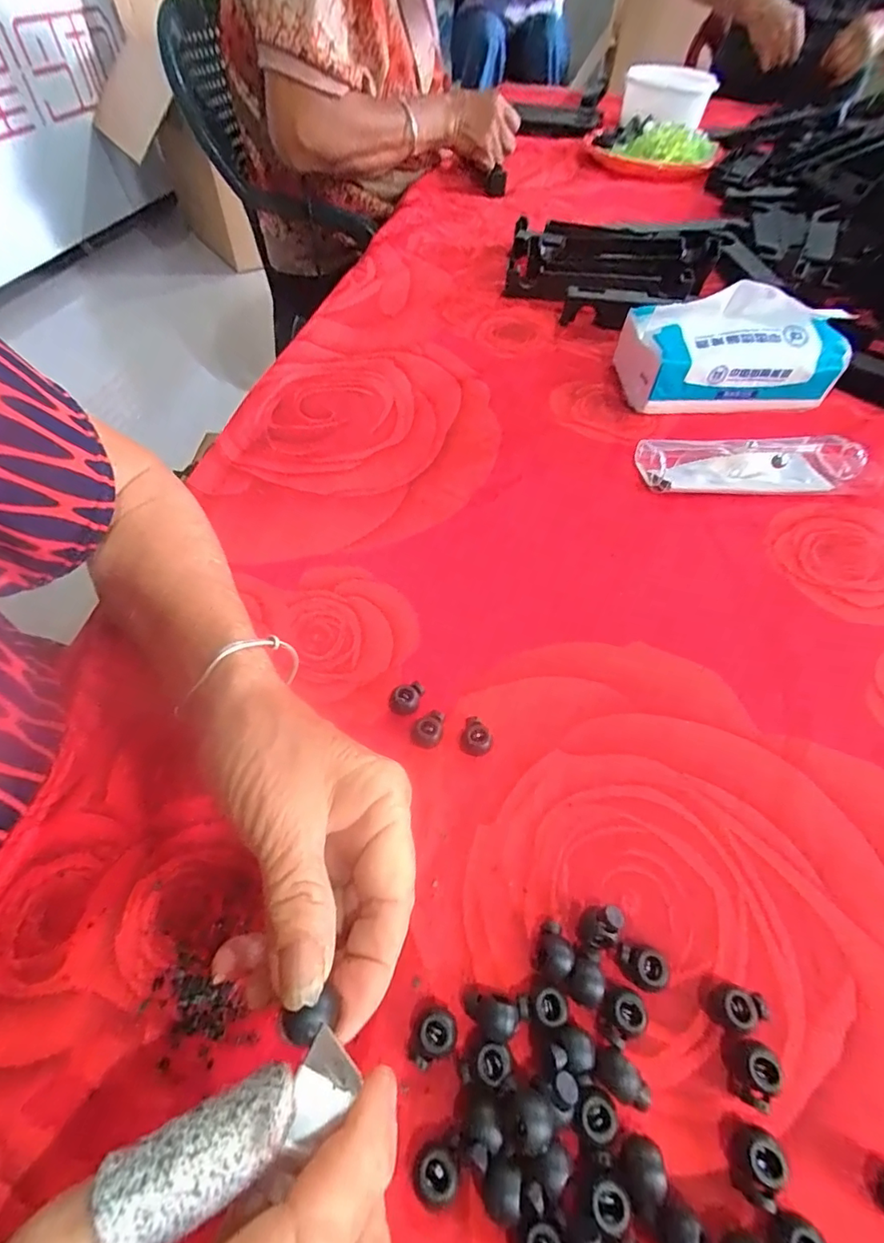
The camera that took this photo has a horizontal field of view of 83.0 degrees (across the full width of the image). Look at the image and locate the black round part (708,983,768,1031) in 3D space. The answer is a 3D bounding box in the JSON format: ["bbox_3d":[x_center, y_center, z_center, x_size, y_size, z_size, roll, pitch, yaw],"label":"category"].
[{"bbox_3d":[0.114,0.148,0.192,0.020,0.012,0.014,6,55,3],"label":"black round part"}]

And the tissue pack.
[{"bbox_3d":[0.239,-0.230,0.419,0.164,0.081,0.085,-2,55,-2],"label":"tissue pack"}]

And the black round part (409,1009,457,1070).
[{"bbox_3d":[-0.004,0.155,0.187,0.018,0.011,0.014,-26,59,-18],"label":"black round part"}]

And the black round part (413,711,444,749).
[{"bbox_3d":[-0.007,0.055,0.257,0.014,0.009,0.017,8,55,5],"label":"black round part"}]

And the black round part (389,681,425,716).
[{"bbox_3d":[-0.018,0.042,0.267,0.019,0.011,0.013,-23,58,-16],"label":"black round part"}]

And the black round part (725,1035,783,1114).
[{"bbox_3d":[0.113,0.164,0.181,0.013,0.013,0.019,14,56,9],"label":"black round part"}]

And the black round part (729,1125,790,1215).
[{"bbox_3d":[0.105,0.182,0.167,0.014,0.012,0.019,13,56,8],"label":"black round part"}]

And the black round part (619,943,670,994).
[{"bbox_3d":[0.079,0.138,0.199,0.017,0.013,0.014,16,56,10],"label":"black round part"}]

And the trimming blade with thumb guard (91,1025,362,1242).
[{"bbox_3d":[-0.052,0.133,0.129,0.059,0.013,0.021,-10,53,-31],"label":"trimming blade with thumb guard"}]

